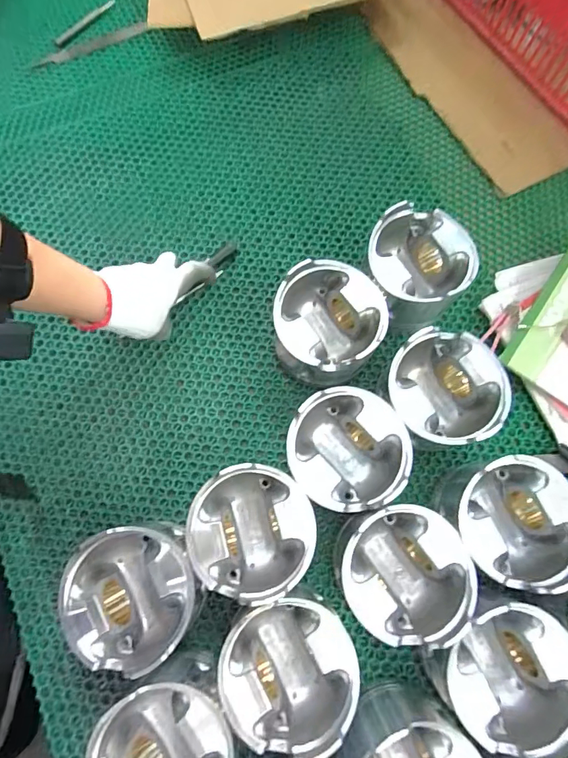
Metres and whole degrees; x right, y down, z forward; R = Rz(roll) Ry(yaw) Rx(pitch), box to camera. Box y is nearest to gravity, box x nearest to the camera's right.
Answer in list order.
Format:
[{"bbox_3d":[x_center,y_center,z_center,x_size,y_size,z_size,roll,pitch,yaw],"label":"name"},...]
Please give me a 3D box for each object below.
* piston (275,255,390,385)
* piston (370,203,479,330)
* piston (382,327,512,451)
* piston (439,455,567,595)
[{"bbox_3d":[0.047,-0.056,0.471,0.107,0.102,0.117,0,75,-1],"label":"piston"},{"bbox_3d":[0.145,-0.121,0.487,0.105,0.104,0.111,0,75,-1],"label":"piston"},{"bbox_3d":[0.155,0.015,0.443,0.105,0.084,0.108,0,75,-1],"label":"piston"},{"bbox_3d":[0.205,0.136,0.413,0.109,0.092,0.108,0,75,-1],"label":"piston"}]

